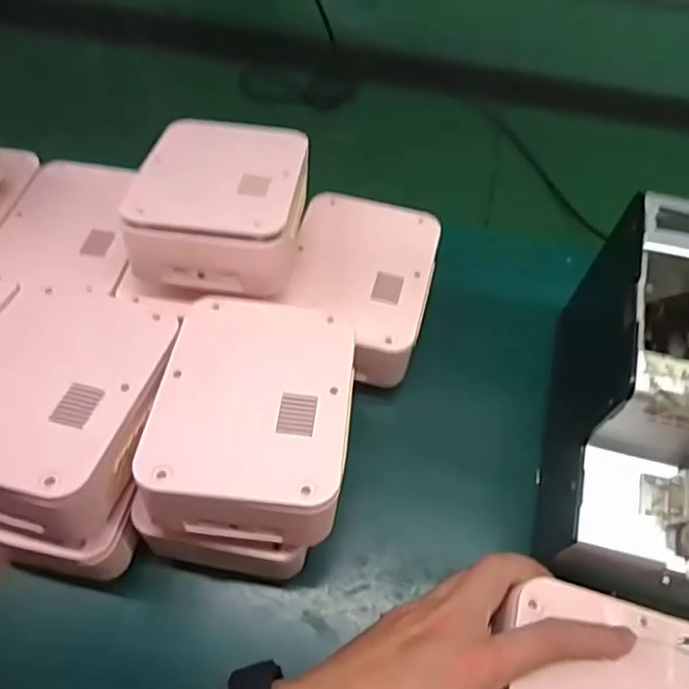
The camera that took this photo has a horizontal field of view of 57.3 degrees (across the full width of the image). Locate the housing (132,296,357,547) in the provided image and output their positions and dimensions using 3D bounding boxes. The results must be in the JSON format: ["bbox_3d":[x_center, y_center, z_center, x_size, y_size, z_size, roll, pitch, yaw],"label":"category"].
[{"bbox_3d":[-0.047,0.032,0.337,0.098,0.042,0.131,5,59,1],"label":"housing"}]

